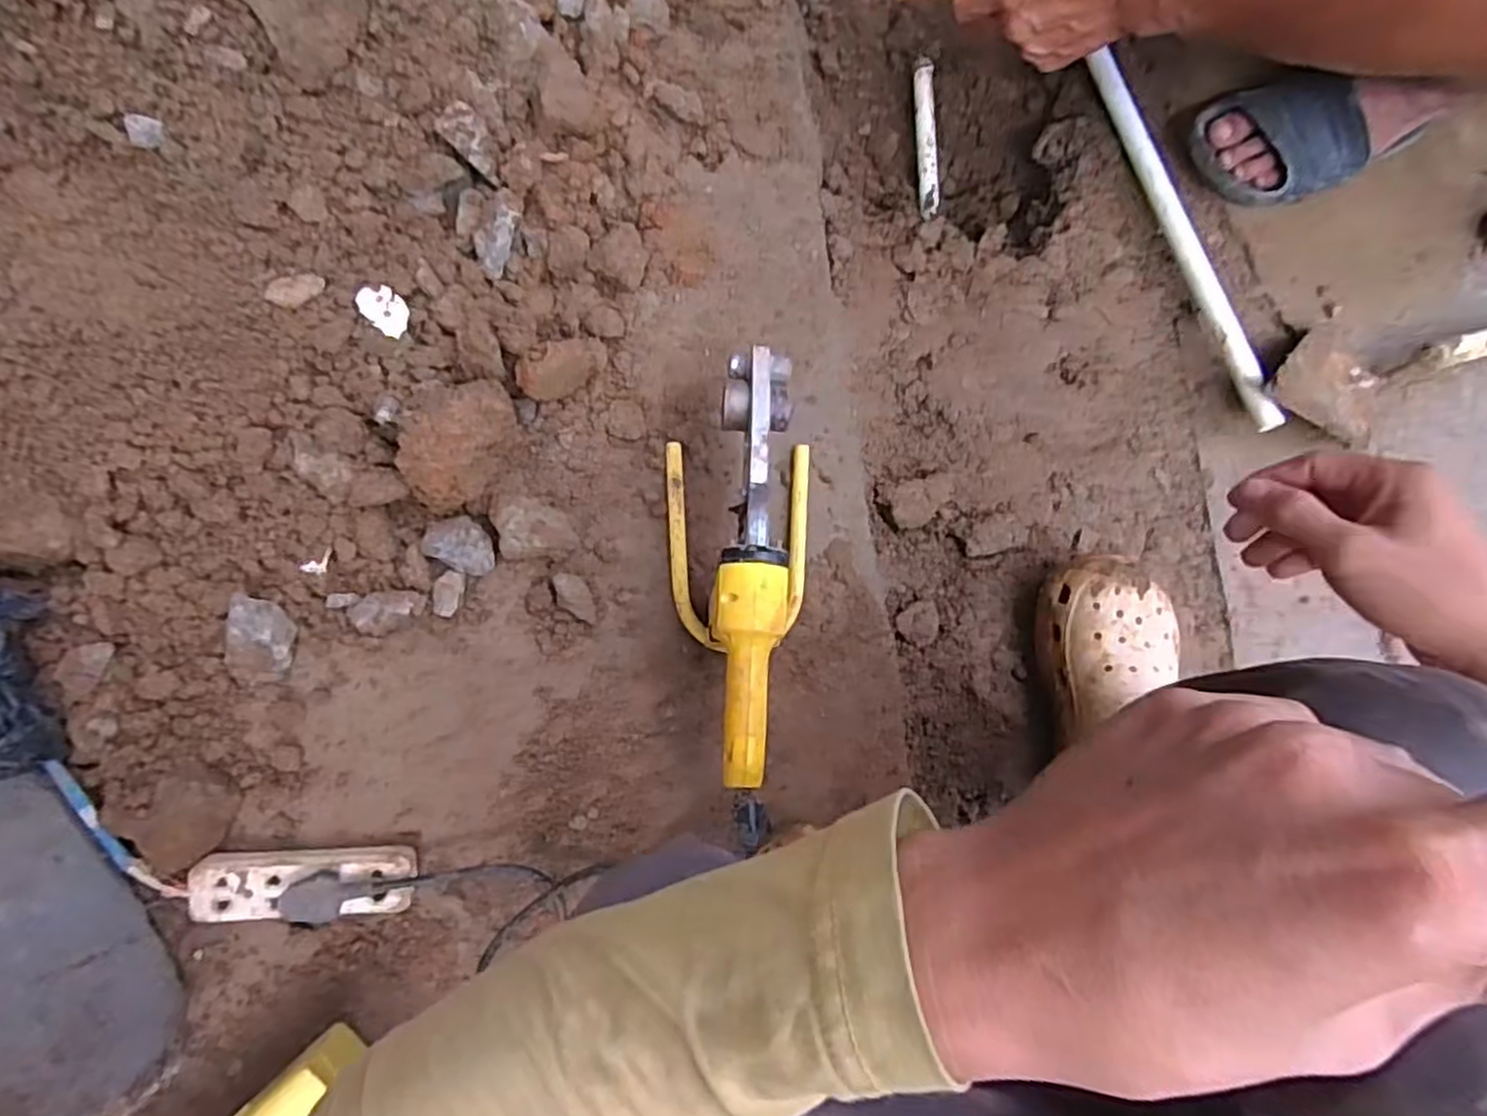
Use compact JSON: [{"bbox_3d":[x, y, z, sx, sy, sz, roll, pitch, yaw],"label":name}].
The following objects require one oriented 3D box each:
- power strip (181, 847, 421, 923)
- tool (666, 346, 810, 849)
[{"bbox_3d":[-0.312,0.232,0.543,0.143,0.036,0.046,2,85,-3],"label":"power strip"},{"bbox_3d":[-0.004,0.002,0.573,0.106,0.119,0.307,-2,85,-3],"label":"tool"}]

